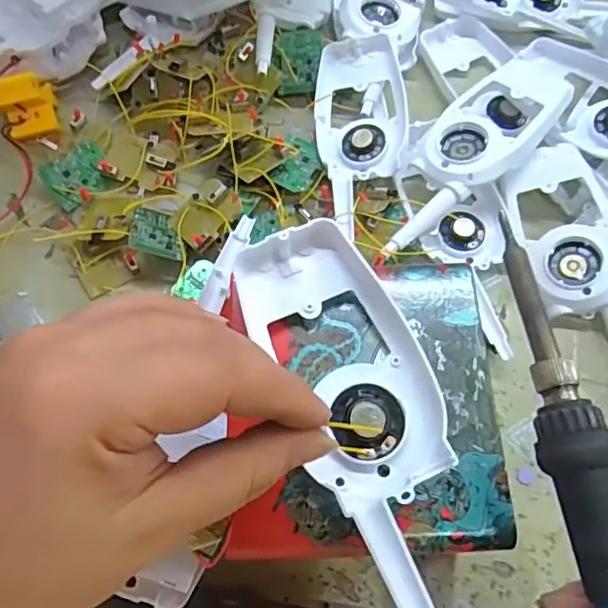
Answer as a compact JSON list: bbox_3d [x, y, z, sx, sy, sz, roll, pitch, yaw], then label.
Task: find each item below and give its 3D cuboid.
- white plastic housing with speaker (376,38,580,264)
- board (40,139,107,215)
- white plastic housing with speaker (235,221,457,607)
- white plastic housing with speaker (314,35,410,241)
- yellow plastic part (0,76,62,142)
[{"bbox_3d":[0.114,-0.101,0.358,0.057,0.034,0.200,33,70,12],"label":"white plastic housing with speaker"},{"bbox_3d":[-0.150,-0.086,0.374,0.043,0.006,0.033,-43,95,-15],"label":"board"},{"bbox_3d":[0.026,0.043,0.212,0.063,0.016,0.163,-17,67,-9],"label":"white plastic housing with speaker"},{"bbox_3d":[0.037,-0.113,0.367,0.056,0.023,0.147,-1,66,-2],"label":"white plastic housing with speaker"},{"bbox_3d":[-0.187,-0.132,0.379,0.038,0.039,0.026,-26,69,-12],"label":"yellow plastic part"}]

